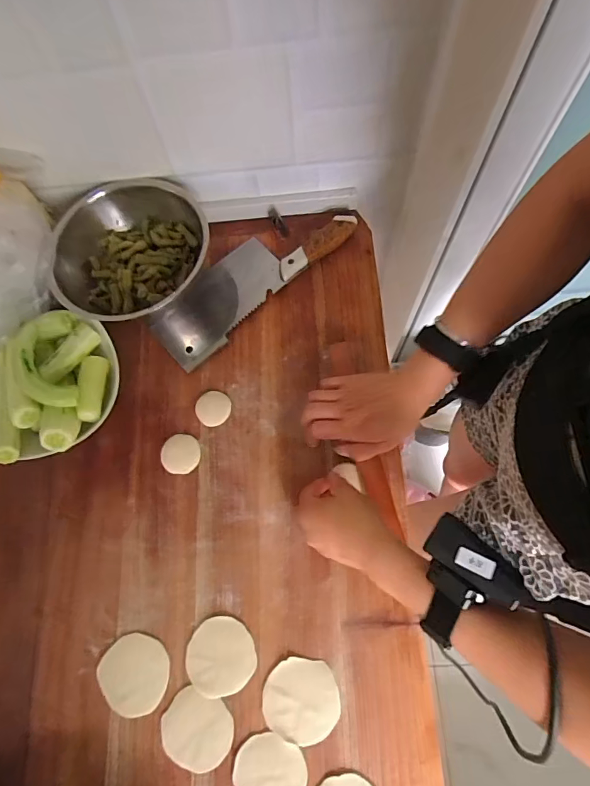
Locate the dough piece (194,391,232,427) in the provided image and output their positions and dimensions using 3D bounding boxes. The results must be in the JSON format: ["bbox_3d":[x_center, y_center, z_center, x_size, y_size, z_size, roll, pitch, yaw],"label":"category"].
[{"bbox_3d":[-0.101,0.018,0.520,0.042,0.006,0.043,0,72,2],"label":"dough piece"}]

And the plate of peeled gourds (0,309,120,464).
[{"bbox_3d":[-0.289,-0.006,0.492,0.153,0.080,0.161,-1,72,3],"label":"plate of peeled gourds"}]

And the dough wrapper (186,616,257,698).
[{"bbox_3d":[-0.077,0.272,0.438,0.070,0.004,0.069,0,72,2],"label":"dough wrapper"}]

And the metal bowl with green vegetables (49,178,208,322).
[{"bbox_3d":[-0.195,-0.169,0.546,0.164,0.072,0.202,20,73,8],"label":"metal bowl with green vegetables"}]

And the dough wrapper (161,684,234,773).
[{"bbox_3d":[-0.097,0.332,0.418,0.068,0.004,0.063,0,72,2],"label":"dough wrapper"}]

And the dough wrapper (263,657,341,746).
[{"bbox_3d":[0.006,0.306,0.423,0.073,0.004,0.070,0,72,2],"label":"dough wrapper"}]

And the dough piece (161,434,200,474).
[{"bbox_3d":[-0.136,0.072,0.505,0.045,0.006,0.046,-5,72,0],"label":"dough piece"}]

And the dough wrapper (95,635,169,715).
[{"bbox_3d":[-0.165,0.289,0.436,0.068,0.004,0.071,0,72,2],"label":"dough wrapper"}]

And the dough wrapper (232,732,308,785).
[{"bbox_3d":[-0.025,0.367,0.404,0.066,0.004,0.066,0,72,2],"label":"dough wrapper"}]

